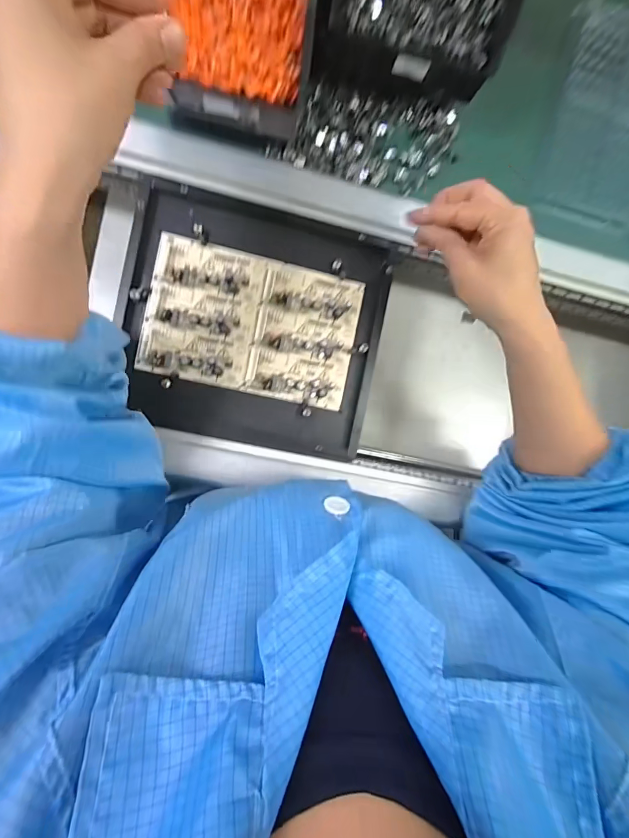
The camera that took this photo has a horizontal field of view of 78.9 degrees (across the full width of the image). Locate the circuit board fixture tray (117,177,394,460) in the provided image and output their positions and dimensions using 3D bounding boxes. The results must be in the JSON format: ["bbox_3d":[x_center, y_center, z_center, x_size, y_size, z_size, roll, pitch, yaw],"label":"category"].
[{"bbox_3d":[-0.060,-0.094,0.395,0.252,0.029,0.231,11,89,-5],"label":"circuit board fixture tray"}]

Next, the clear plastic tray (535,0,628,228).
[{"bbox_3d":[0.329,-0.336,0.426,0.132,0.033,0.208,8,89,-5],"label":"clear plastic tray"}]

